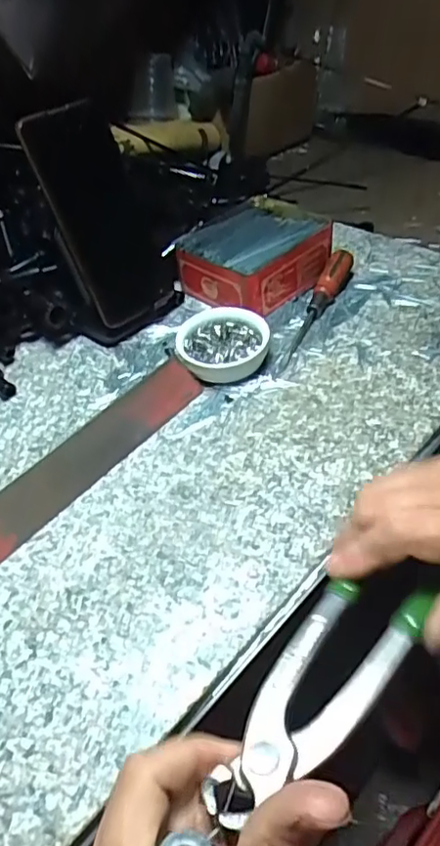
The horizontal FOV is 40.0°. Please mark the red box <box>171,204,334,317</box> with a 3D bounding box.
[{"bbox_3d":[0.033,-0.153,0.556,0.107,0.044,0.123,30,55,32],"label":"red box"}]

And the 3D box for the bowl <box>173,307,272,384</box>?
[{"bbox_3d":[0.002,-0.061,0.477,0.071,0.031,0.060,-1,44,6],"label":"bowl"}]

